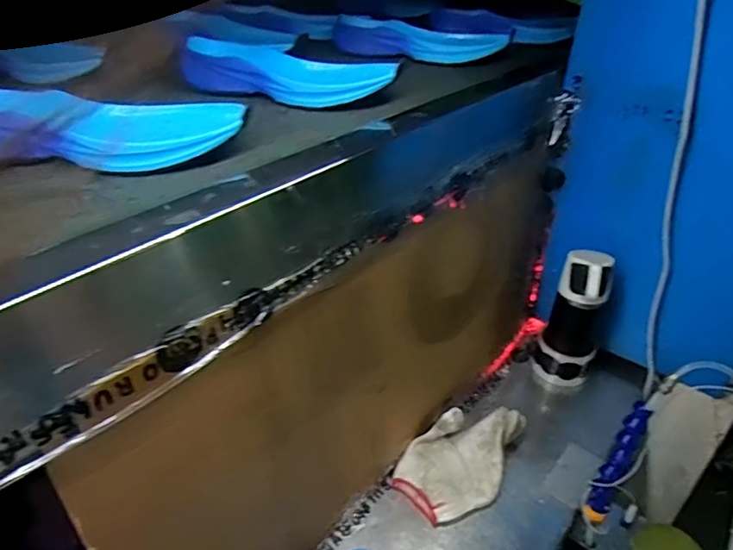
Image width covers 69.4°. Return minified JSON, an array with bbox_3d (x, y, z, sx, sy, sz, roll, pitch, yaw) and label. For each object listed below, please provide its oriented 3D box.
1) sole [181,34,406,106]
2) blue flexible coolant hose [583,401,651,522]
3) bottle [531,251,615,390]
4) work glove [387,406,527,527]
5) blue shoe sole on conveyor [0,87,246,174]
[{"bbox_3d":[-0.082,-0.214,0.553,0.220,0.038,0.081,13,36,16],"label":"sole"},{"bbox_3d":[0.277,0.211,0.587,0.024,0.148,0.025,26,18,31],"label":"blue flexible coolant hose"},{"bbox_3d":[0.288,0.069,0.738,0.073,0.214,0.064,18,38,23],"label":"bottle"},{"bbox_3d":[0.119,0.218,0.649,0.168,0.059,0.107,-27,43,-34],"label":"work glove"},{"bbox_3d":[-0.212,-0.120,0.416,0.218,0.044,0.078,5,35,5],"label":"blue shoe sole on conveyor"}]

